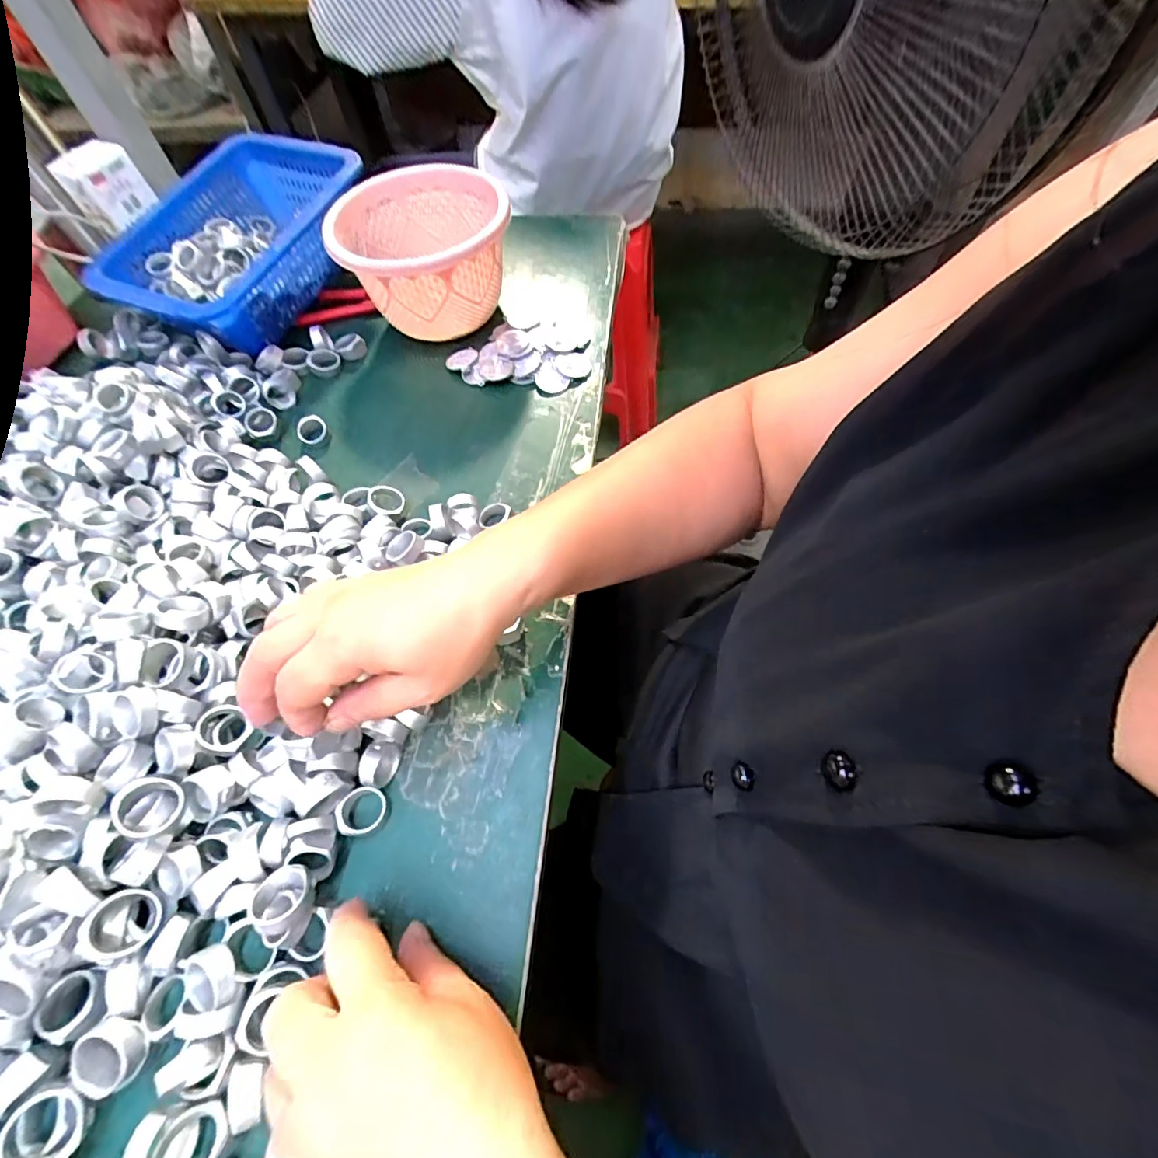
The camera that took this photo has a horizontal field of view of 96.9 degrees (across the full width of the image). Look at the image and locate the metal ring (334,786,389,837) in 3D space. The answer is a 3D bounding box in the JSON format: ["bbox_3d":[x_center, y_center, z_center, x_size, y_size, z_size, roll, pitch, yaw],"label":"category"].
[{"bbox_3d":[-0.116,0.124,0.274,0.023,0.013,0.024,-2,62,4],"label":"metal ring"}]

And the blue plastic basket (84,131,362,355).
[{"bbox_3d":[-0.300,-0.294,0.462,0.166,0.089,0.217,24,65,15],"label":"blue plastic basket"}]

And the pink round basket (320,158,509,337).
[{"bbox_3d":[-0.131,-0.275,0.447,0.137,0.093,0.137,-2,62,4],"label":"pink round basket"}]

